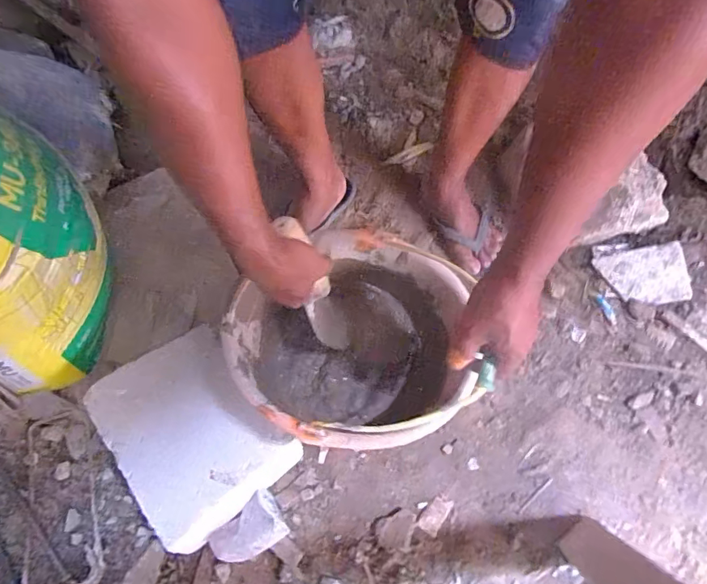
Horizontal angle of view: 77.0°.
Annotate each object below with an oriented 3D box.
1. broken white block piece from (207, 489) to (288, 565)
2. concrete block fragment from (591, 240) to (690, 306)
[{"bbox_3d":[-0.141,0.328,0.604,0.095,0.058,0.068,-37,68,-15],"label":"broken white block piece"},{"bbox_3d":[0.507,-0.034,0.789,0.138,0.016,0.106,-3,84,24],"label":"concrete block fragment"}]

